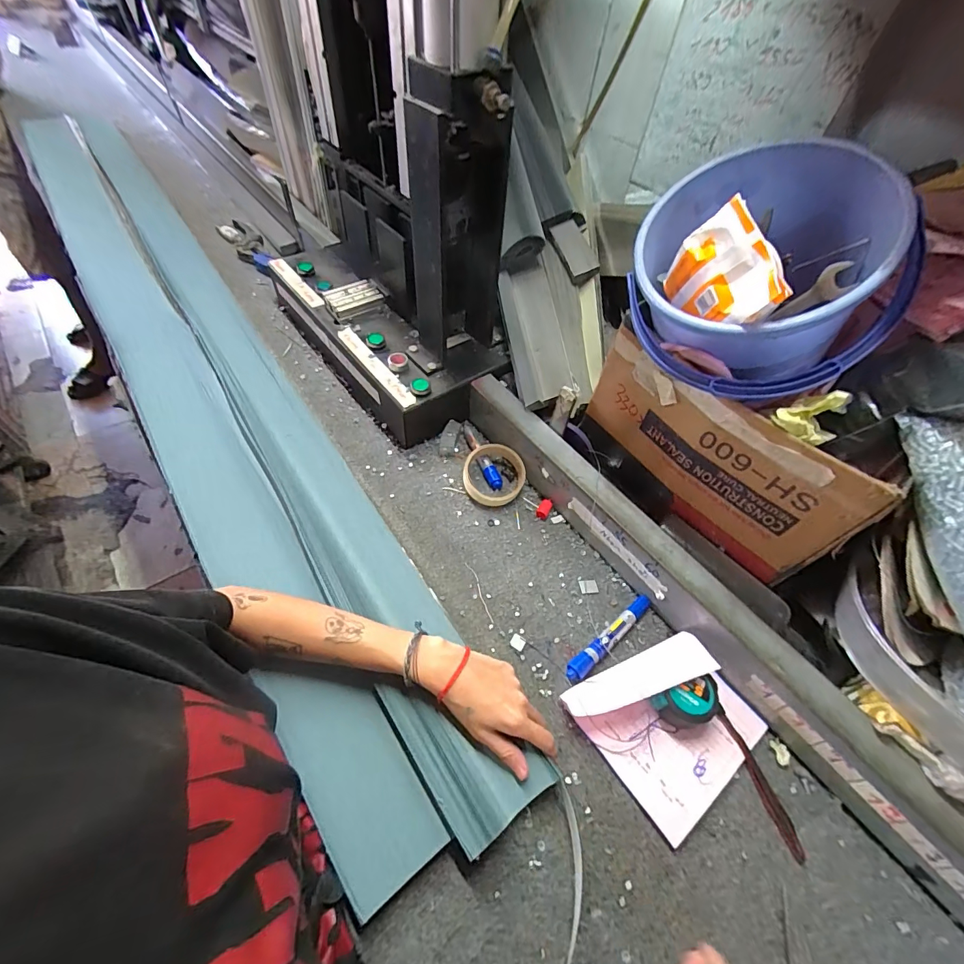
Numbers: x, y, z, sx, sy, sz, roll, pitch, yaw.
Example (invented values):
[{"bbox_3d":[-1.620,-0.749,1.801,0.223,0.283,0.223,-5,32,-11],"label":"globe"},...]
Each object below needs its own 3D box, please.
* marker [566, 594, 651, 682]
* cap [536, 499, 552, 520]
[{"bbox_3d":[0.149,0.178,0.489,0.140,0.018,0.021,-30,62,-24],"label":"marker"},{"bbox_3d":[0.086,0.037,0.586,0.016,0.013,0.026,22,55,11],"label":"cap"}]

